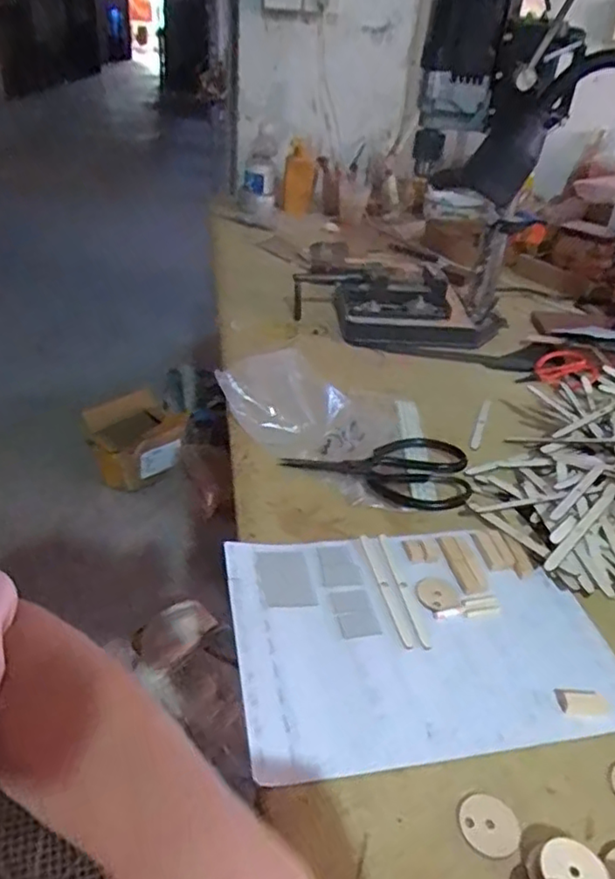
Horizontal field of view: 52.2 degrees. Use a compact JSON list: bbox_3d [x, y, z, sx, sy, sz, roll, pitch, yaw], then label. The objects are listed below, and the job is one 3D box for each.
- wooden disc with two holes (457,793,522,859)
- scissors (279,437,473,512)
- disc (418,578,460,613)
[{"bbox_3d":[0.104,0.219,0.358,0.032,0.004,0.033,3,31,-2],"label":"wooden disc with two holes"},{"bbox_3d":[0.070,0.024,0.640,0.183,0.017,0.099,9,33,6],"label":"scissors"},{"bbox_3d":[0.103,0.123,0.502,0.030,0.004,0.034,-7,33,-18],"label":"disc"}]

